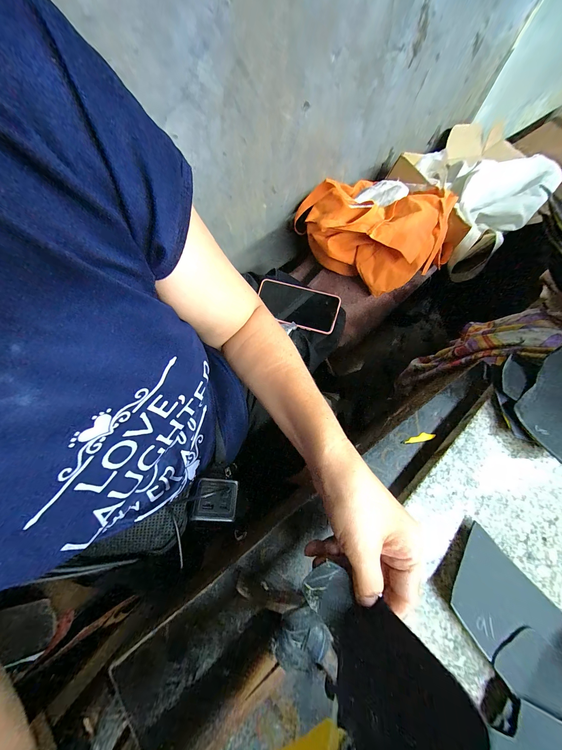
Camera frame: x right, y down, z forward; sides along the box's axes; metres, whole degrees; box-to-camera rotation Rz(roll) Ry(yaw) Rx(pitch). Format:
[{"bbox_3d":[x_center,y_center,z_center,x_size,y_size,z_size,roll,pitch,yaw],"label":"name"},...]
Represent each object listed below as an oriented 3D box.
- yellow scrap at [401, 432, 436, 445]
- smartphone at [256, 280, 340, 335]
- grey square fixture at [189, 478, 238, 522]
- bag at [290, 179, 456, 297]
[{"bbox_3d":[0.159,0.074,0.284,0.040,0.004,0.009,-15,75,-3],"label":"yellow scrap"},{"bbox_3d":[0.033,-0.139,0.488,0.158,0.019,0.077,16,76,5],"label":"smartphone"},{"bbox_3d":[-0.080,0.150,0.295,0.052,0.005,0.045,9,52,-11],"label":"grey square fixture"},{"bbox_3d":[0.176,-0.306,0.488,0.303,0.113,0.204,43,80,11],"label":"bag"}]

